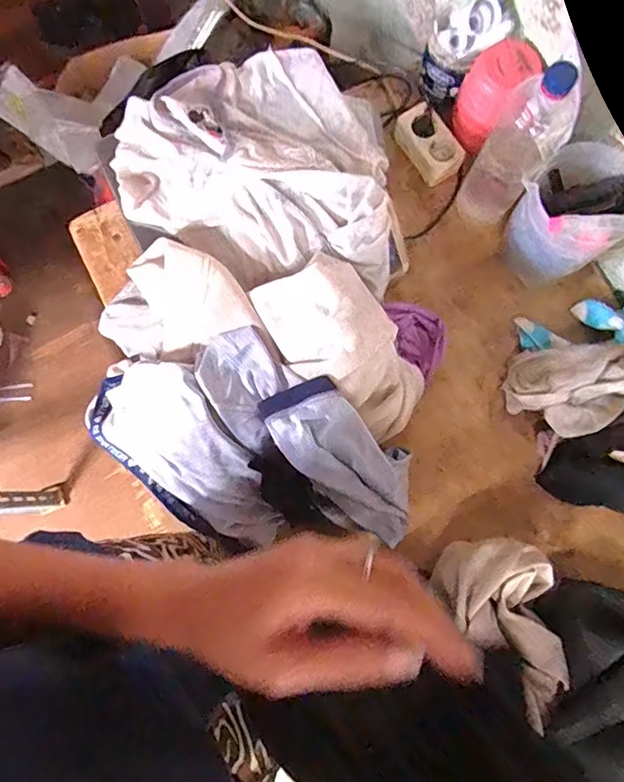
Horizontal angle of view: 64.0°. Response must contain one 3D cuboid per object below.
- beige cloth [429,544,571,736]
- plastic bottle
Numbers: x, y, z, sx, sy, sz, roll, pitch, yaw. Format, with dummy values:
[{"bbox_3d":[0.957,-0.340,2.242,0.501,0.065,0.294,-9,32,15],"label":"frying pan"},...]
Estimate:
[{"bbox_3d":[0.239,0.262,0.583,0.119,0.068,0.187,-35,82,-6],"label":"beige cloth"},{"bbox_3d":[0.249,-0.289,0.615,0.075,0.216,0.067,35,82,6],"label":"plastic bottle"}]

